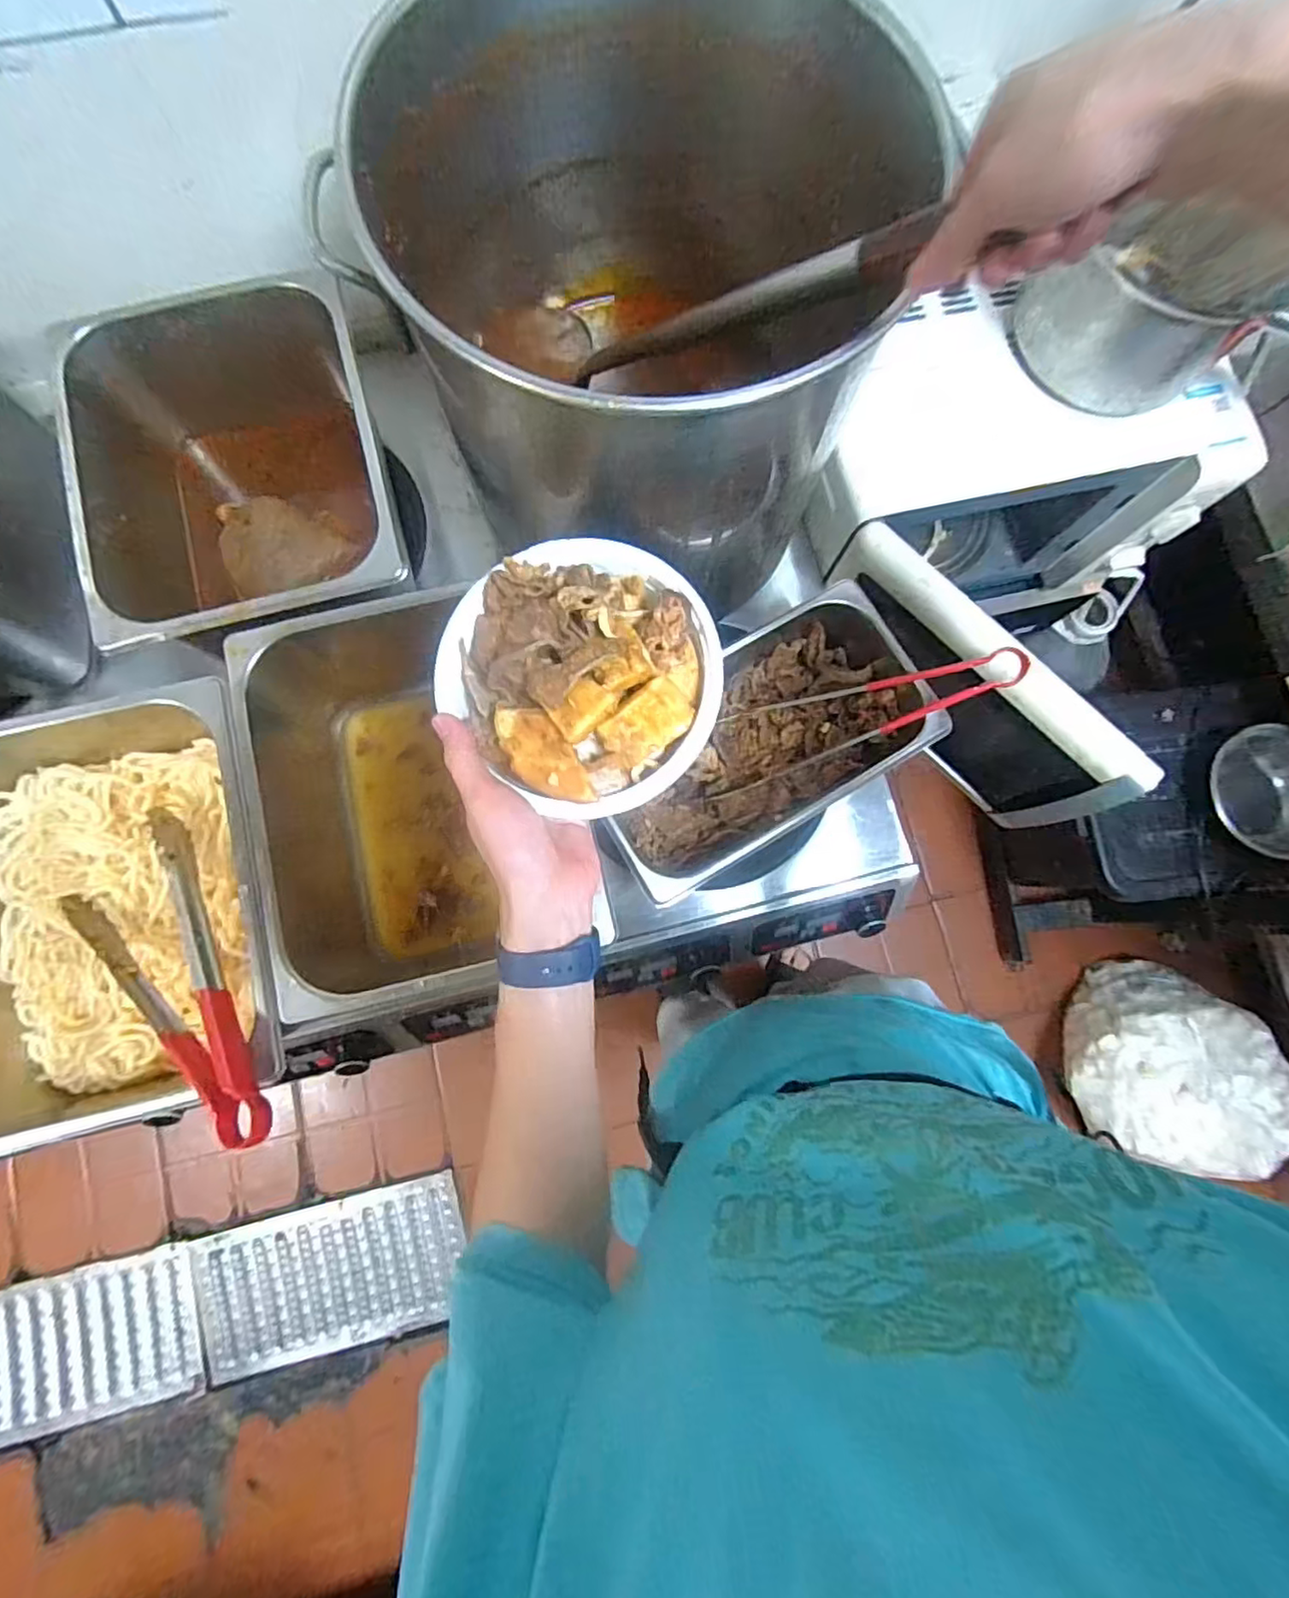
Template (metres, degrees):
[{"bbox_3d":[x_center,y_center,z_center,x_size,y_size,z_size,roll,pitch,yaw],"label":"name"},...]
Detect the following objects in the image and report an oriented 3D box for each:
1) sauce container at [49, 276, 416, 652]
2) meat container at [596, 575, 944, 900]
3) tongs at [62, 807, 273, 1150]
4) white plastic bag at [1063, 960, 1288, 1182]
[{"bbox_3d":[-0.373,-0.299,0.635,0.254,0.184,0.328,-17,84,-5],"label":"sauce container"},{"bbox_3d":[0.103,-0.052,0.617,0.318,0.083,0.177,-32,86,-7],"label":"meat container"},{"bbox_3d":[-0.363,0.145,0.498,0.114,0.043,0.295,-41,65,-7],"label":"tongs"},{"bbox_3d":[1.111,0.551,1.317,0.432,0.184,0.346,23,82,-1],"label":"white plastic bag"}]

